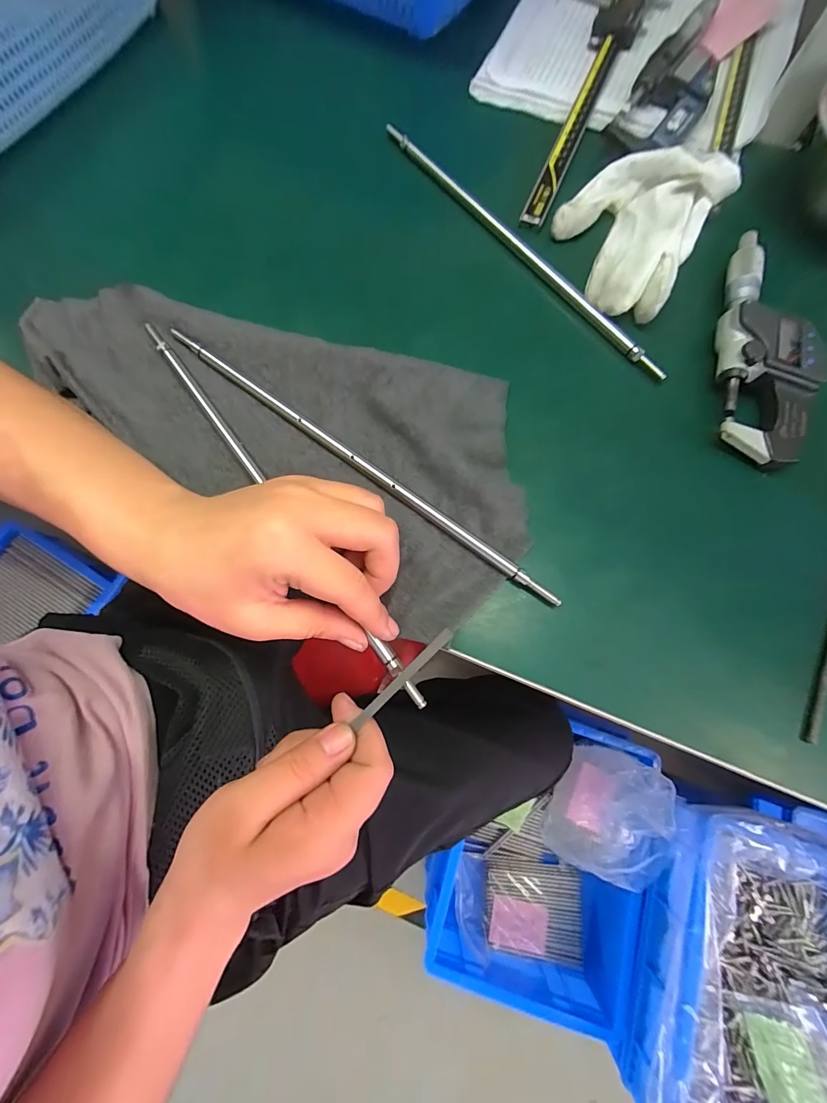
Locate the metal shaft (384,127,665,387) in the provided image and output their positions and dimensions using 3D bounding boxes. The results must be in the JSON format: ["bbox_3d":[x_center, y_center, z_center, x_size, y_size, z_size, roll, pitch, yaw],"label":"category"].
[{"bbox_3d":[0.070,-0.205,0.267,0.009,0.012,0.260,-39,79,-10],"label":"metal shaft"}]

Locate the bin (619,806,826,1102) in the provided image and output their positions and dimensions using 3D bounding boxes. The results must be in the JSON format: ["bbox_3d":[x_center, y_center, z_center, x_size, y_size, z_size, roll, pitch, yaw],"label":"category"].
[{"bbox_3d":[0.491,0.599,0.551,0.310,0.138,0.408,16,76,3],"label":"bin"}]

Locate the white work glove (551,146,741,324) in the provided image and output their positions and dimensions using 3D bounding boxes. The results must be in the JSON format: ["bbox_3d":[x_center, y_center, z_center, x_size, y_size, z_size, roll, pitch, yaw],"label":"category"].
[{"bbox_3d":[0.140,-0.212,0.259,0.087,0.028,0.120,33,78,7],"label":"white work glove"}]

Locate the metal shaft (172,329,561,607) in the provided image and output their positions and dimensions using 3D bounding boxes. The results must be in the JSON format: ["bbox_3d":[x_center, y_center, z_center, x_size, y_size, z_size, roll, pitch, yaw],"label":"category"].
[{"bbox_3d":[-0.034,-0.054,0.229,0.271,0.007,0.007,37,78,8],"label":"metal shaft"}]

